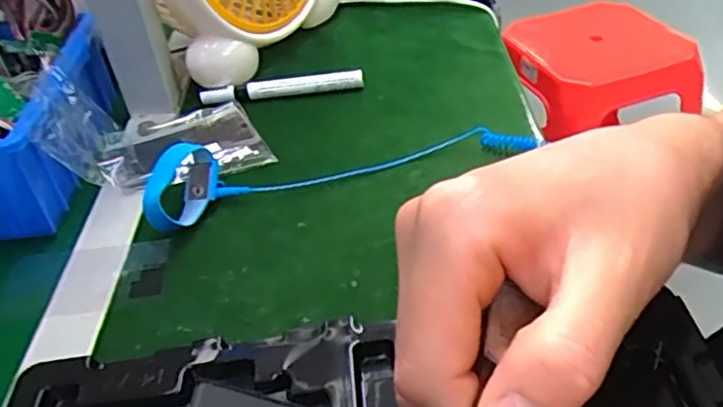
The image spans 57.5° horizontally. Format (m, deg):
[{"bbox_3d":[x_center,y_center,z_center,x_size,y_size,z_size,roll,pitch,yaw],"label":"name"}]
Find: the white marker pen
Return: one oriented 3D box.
[{"bbox_3d":[-0.070,-0.102,0.583,0.143,0.016,0.011,-6,39,1],"label":"white marker pen"}]

